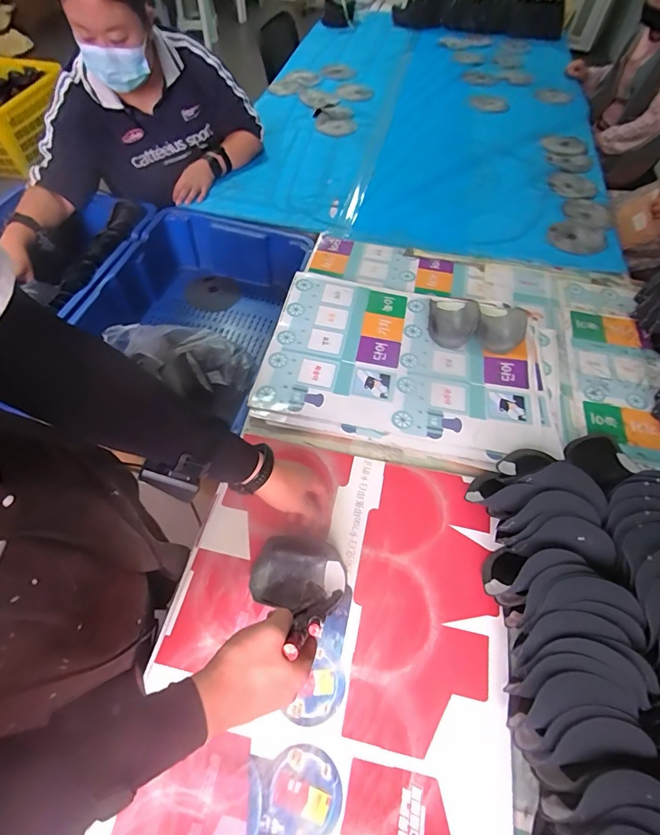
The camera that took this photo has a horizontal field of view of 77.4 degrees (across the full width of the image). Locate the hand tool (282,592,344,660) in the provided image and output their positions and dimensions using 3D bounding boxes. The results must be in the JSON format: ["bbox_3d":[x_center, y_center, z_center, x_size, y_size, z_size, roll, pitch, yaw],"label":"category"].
[{"bbox_3d":[-0.017,0.203,0.420,0.031,0.108,0.027,31,105,17],"label":"hand tool"}]

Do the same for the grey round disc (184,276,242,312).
[{"bbox_3d":[-0.325,-0.349,1.155,0.137,0.018,0.138,1,62,-2],"label":"grey round disc"}]

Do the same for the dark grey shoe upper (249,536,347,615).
[{"bbox_3d":[-0.048,0.225,0.591,0.131,0.043,0.091,5,56,1],"label":"dark grey shoe upper"}]

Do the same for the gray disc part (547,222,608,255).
[{"bbox_3d":[0.662,-0.482,1.099,0.127,0.019,0.127,-6,58,-5],"label":"gray disc part"}]

